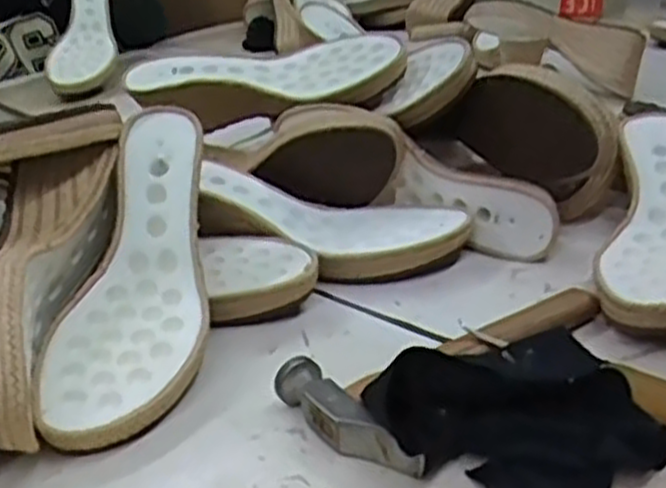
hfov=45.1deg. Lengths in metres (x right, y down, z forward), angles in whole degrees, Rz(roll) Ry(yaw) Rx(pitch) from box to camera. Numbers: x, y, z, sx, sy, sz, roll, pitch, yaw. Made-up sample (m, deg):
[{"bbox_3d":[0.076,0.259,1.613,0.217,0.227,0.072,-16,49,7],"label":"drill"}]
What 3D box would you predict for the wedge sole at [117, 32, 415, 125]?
[{"bbox_3d":[-0.058,-0.141,0.675,0.228,0.047,0.078,-4,26,-3],"label":"wedge sole"}]

